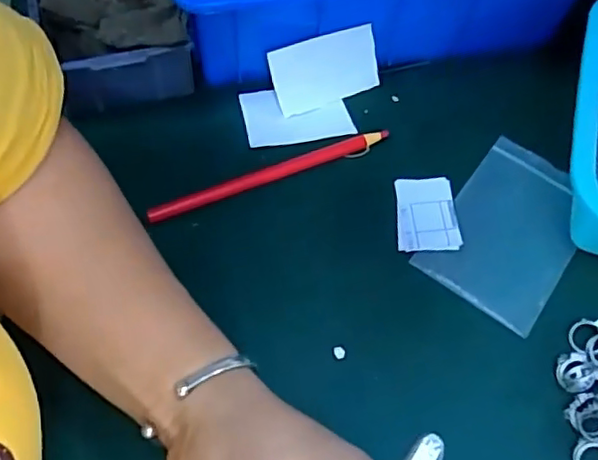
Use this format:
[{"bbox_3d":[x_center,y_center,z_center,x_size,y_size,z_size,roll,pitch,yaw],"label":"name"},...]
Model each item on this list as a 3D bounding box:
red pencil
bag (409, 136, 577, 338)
[{"bbox_3d":[-0.017,-0.036,0.392,0.165,0.008,0.008,-21,65,-14],"label":"red pencil"},{"bbox_3d":[0.135,-0.001,0.382,0.077,0.004,0.121,34,65,15],"label":"bag"}]

